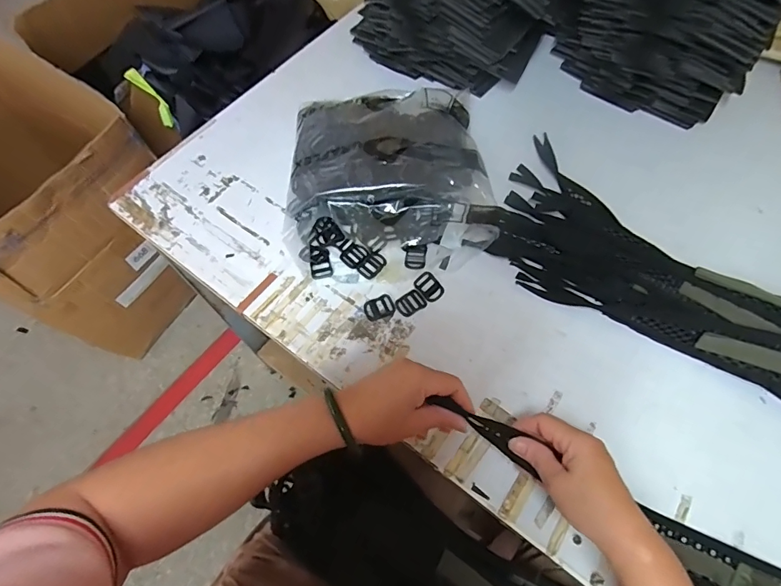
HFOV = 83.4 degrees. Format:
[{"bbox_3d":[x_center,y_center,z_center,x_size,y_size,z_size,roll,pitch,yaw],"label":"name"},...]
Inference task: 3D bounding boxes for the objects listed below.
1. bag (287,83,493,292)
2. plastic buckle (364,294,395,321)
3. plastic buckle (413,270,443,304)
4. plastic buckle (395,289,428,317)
[{"bbox_3d":[-0.006,-0.153,0.574,0.261,0.069,0.266,-5,65,-1],"label":"bag"},{"bbox_3d":[-0.013,0.018,0.533,0.037,0.004,0.028,-23,66,-8],"label":"plastic buckle"},{"bbox_3d":[0.048,-0.008,0.541,0.028,0.004,0.036,-41,70,-16],"label":"plastic buckle"},{"bbox_3d":[0.024,0.013,0.532,0.036,0.004,0.027,-32,68,-12],"label":"plastic buckle"}]

